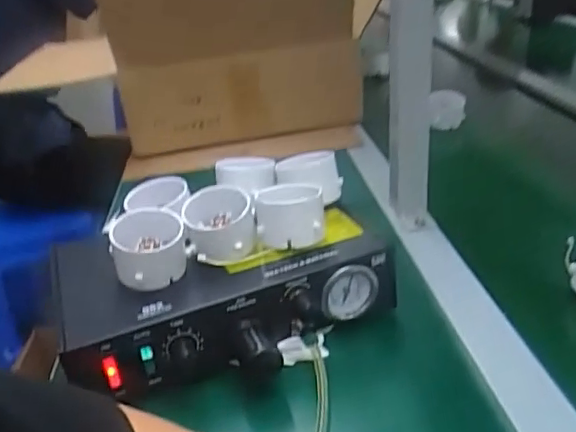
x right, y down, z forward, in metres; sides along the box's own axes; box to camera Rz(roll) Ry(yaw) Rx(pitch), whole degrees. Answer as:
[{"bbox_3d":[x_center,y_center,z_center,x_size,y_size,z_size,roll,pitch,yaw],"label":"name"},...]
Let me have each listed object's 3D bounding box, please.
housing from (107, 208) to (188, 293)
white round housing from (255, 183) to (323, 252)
[{"bbox_3d":[-0.098,0.025,0.417,0.049,0.041,0.052,-11,27,-11],"label":"housing"},{"bbox_3d":[0.001,-0.001,0.439,0.049,0.036,0.048,-4,27,2],"label":"white round housing"}]

